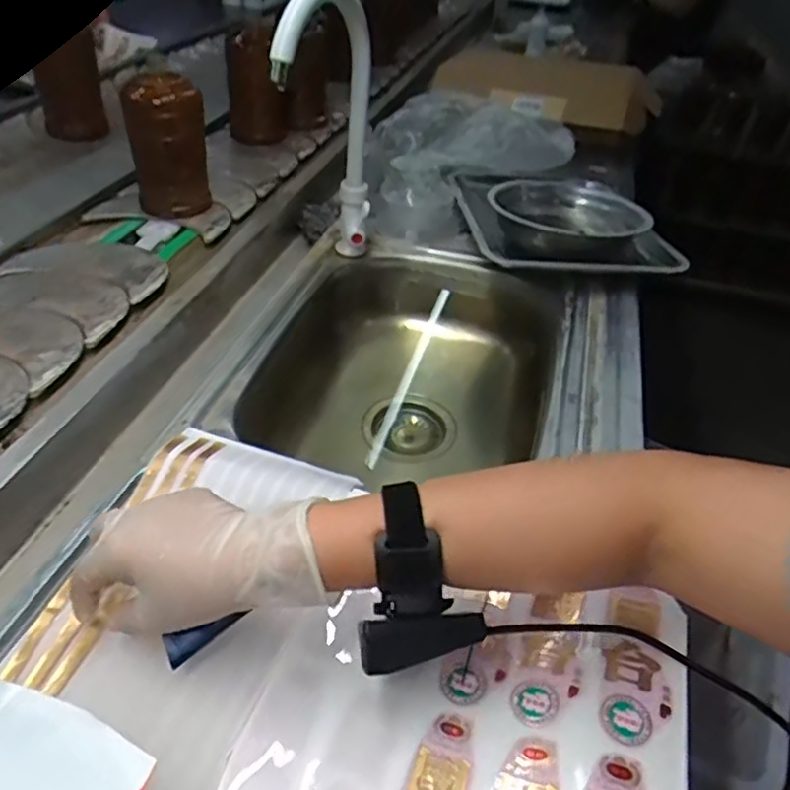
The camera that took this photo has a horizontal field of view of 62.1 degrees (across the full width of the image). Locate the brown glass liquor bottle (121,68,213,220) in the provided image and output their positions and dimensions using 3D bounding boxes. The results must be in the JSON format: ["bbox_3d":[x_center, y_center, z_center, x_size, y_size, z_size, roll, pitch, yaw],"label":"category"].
[{"bbox_3d":[-0.271,-0.298,0.788,0.086,0.158,0.068,-9,43,-17],"label":"brown glass liquor bottle"}]

